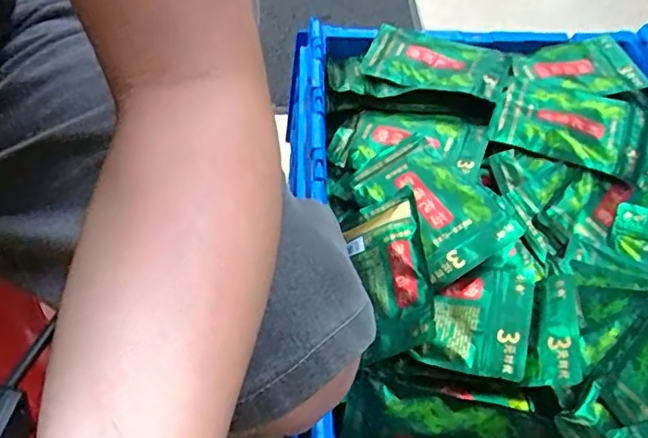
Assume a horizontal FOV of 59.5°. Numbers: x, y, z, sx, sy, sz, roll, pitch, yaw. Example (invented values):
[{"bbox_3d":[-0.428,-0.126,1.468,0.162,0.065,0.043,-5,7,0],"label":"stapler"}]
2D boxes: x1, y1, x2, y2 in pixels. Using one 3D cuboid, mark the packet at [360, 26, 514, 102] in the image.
[{"bbox_3d":[0.125,-0.176,0.637,0.154,0.029,0.091,16,52,11],"label":"packet"}]

